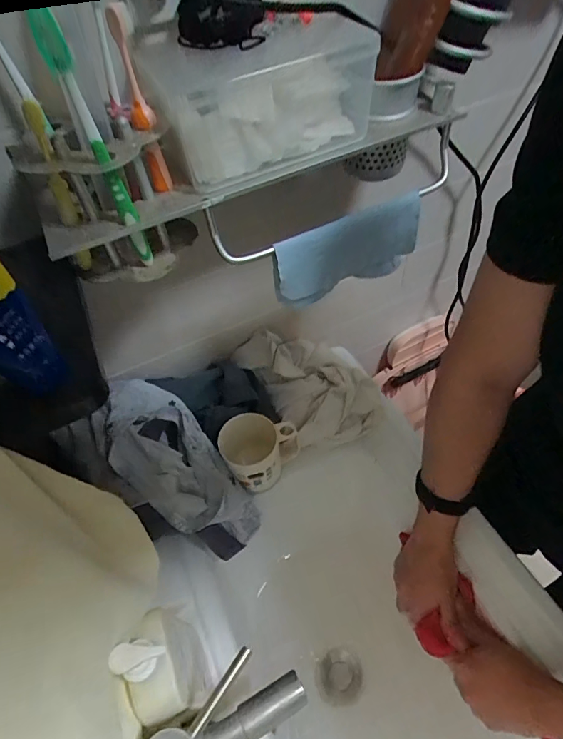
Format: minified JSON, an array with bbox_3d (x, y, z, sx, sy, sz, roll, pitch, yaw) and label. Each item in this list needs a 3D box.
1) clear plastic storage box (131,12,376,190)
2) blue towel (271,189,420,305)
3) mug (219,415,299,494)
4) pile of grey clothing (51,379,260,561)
[{"bbox_3d":[-0.015,-0.228,0.343,0.174,0.097,0.076,-19,52,-9],"label":"clear plastic storage box"},{"bbox_3d":[0.067,-0.117,0.427,0.155,0.085,0.015,-19,52,-9],"label":"blue towel"},{"bbox_3d":[-0.028,0.120,0.601,0.108,0.101,0.077,-10,51,-2],"label":"mug"},{"bbox_3d":[-0.132,0.129,0.539,0.290,0.052,0.151,45,57,-18],"label":"pile of grey clothing"}]

